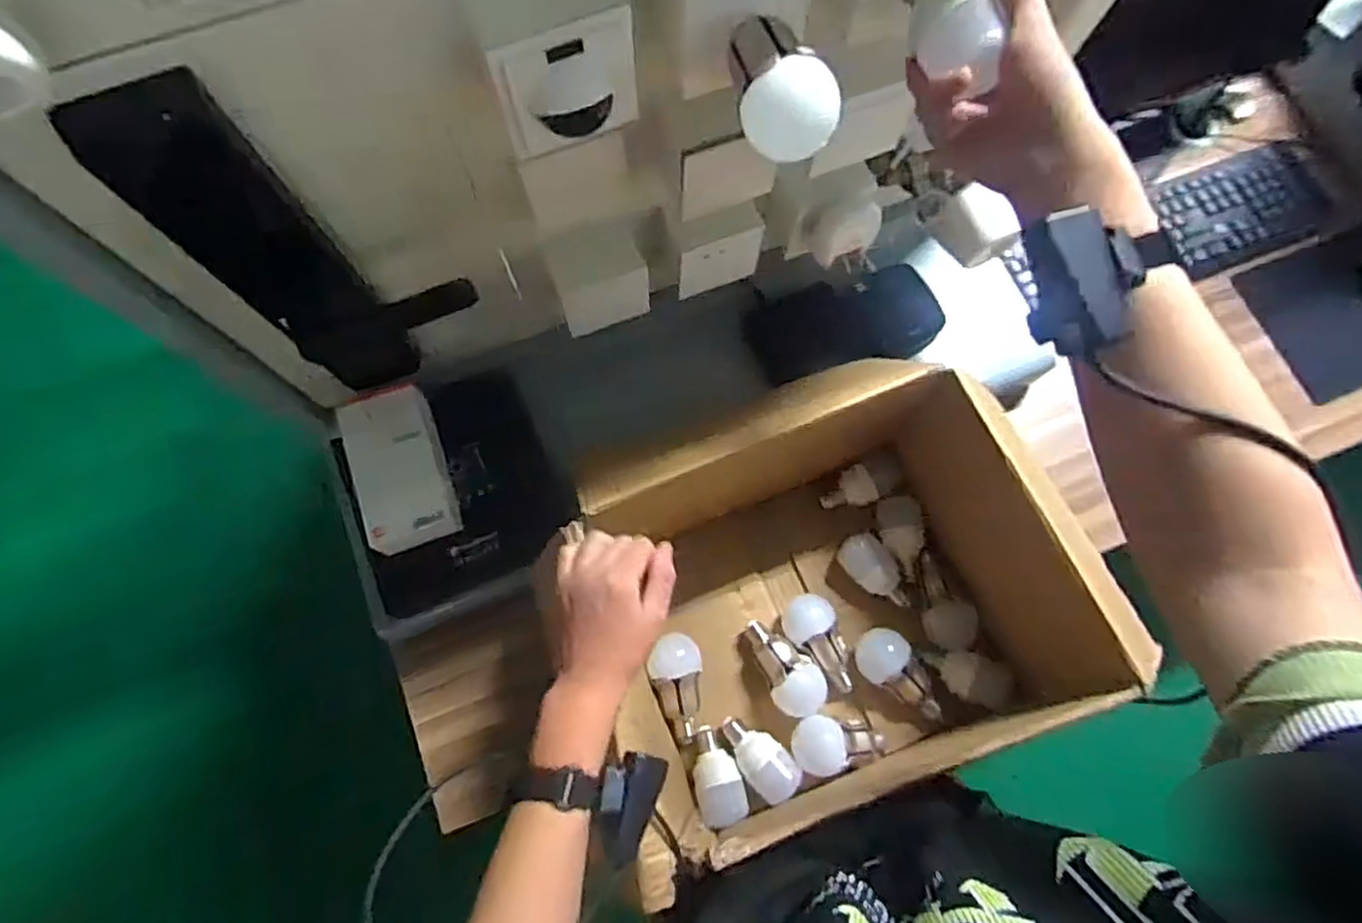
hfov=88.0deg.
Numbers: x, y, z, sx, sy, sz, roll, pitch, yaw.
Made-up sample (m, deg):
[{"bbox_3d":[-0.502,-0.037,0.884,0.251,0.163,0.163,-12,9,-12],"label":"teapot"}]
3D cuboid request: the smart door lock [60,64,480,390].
[{"bbox_3d":[-0.269,-0.149,0.559,0.134,0.332,0.049,-33,78,-9],"label":"smart door lock"}]

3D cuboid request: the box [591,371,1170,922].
[{"bbox_3d":[0.130,0.141,0.708,0.398,0.256,0.361,-20,76,-6],"label":"box"}]

